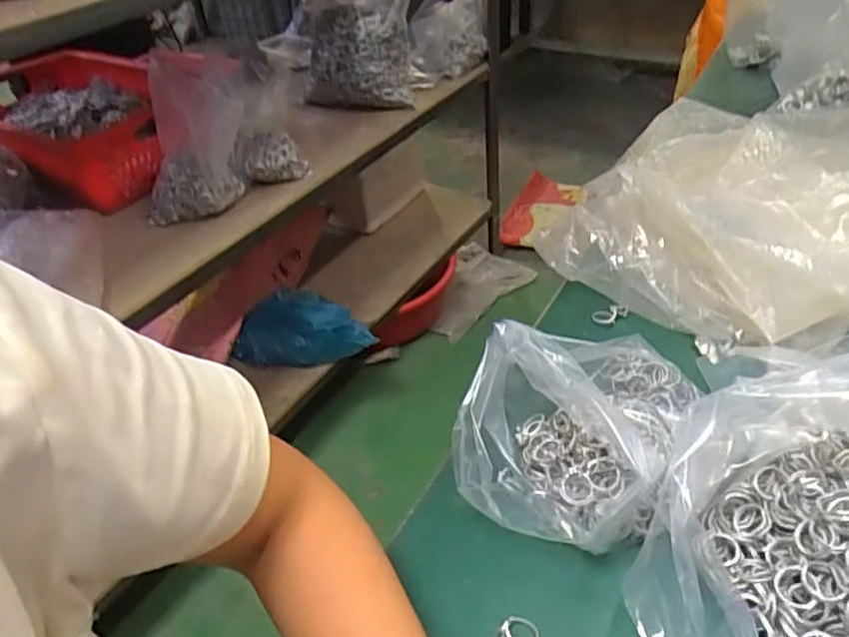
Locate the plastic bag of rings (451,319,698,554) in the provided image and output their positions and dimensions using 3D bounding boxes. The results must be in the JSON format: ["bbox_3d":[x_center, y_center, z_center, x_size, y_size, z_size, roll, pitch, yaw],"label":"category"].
[{"bbox_3d":[0.102,0.059,0.441,0.148,0.069,0.187,11,43,19],"label":"plastic bag of rings"}]

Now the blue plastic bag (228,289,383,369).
[{"bbox_3d":[-0.233,0.025,1.294,0.247,0.121,0.139,4,41,12],"label":"blue plastic bag"}]

